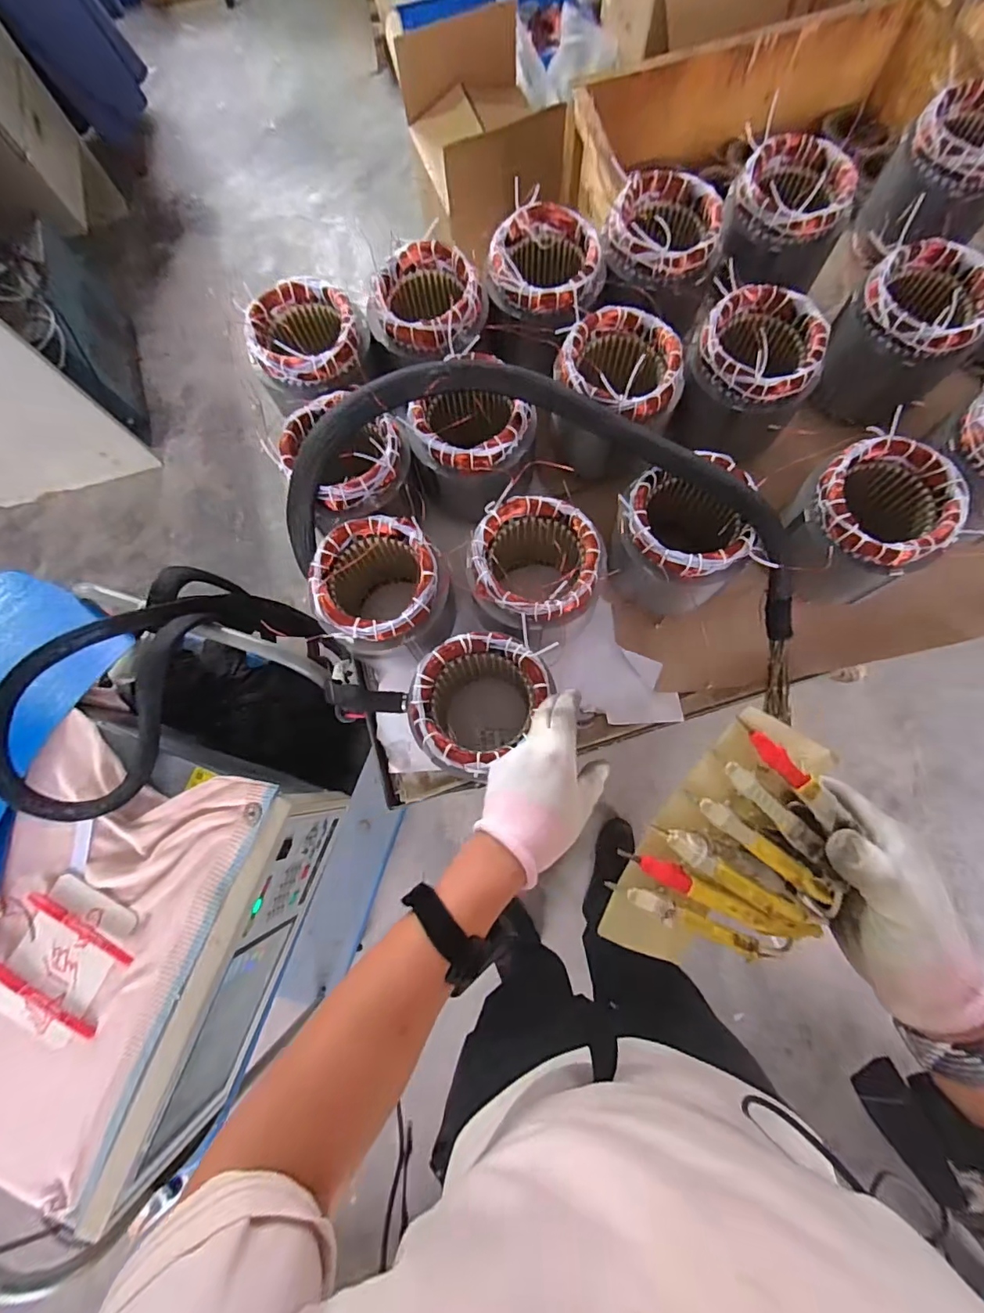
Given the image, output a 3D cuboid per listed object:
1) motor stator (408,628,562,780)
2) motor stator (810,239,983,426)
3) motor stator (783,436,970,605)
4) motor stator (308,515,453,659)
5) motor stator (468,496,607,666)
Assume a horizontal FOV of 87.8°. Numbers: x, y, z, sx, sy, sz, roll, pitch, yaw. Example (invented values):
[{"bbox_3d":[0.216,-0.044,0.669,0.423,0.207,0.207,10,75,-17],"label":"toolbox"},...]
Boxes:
[{"bbox_3d":[-0.018,0.055,0.595,0.124,0.172,0.140,28,81,6],"label":"motor stator"},{"bbox_3d":[0.531,-0.415,0.676,0.150,0.161,0.150,43,83,8],"label":"motor stator"},{"bbox_3d":[0.425,-0.151,0.610,0.143,0.154,0.141,0,79,1],"label":"motor stator"},{"bbox_3d":[-0.126,-0.071,0.617,0.144,0.151,0.135,0,79,1],"label":"motor stator"},{"bbox_3d":[0.047,-0.091,0.618,0.145,0.159,0.153,0,79,1],"label":"motor stator"}]

